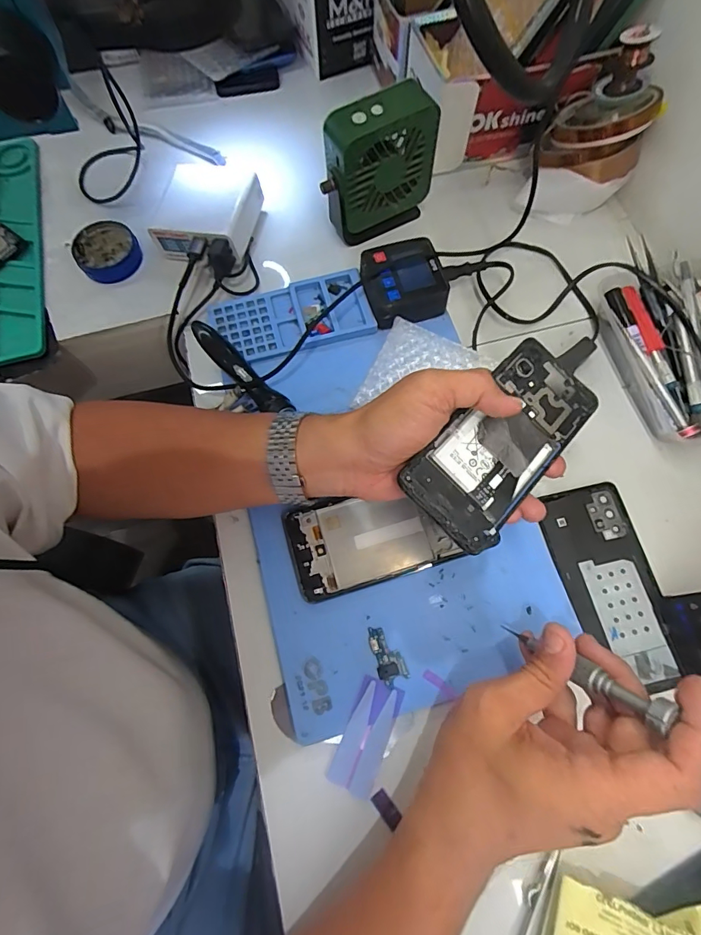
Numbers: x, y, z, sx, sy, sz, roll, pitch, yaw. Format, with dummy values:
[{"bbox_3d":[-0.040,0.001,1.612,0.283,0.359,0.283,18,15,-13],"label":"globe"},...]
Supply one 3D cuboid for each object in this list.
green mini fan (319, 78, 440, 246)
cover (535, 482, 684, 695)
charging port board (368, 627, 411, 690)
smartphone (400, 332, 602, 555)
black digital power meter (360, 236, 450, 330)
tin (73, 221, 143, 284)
[{"bbox_3d":[0.023,-0.279,0.420,0.106,0.112,0.040,-28,75,-10],"label":"green mini fan"},{"bbox_3d":[0.205,0.091,0.354,0.072,0.005,0.154,-11,73,-5],"label":"cover"},{"bbox_3d":[0.026,0.138,0.327,0.020,0.004,0.042,-21,74,-8],"label":"charging port board"},{"bbox_3d":[0.107,-0.019,0.311,0.070,0.014,0.157,42,72,11],"label":"smartphone"},{"bbox_3d":[0.048,-0.173,0.419,0.074,0.029,0.074,-17,73,-7],"label":"black digital power meter"},{"bbox_3d":[-0.246,-0.221,0.454,0.059,0.020,0.062,0,72,-1],"label":"tin"}]

